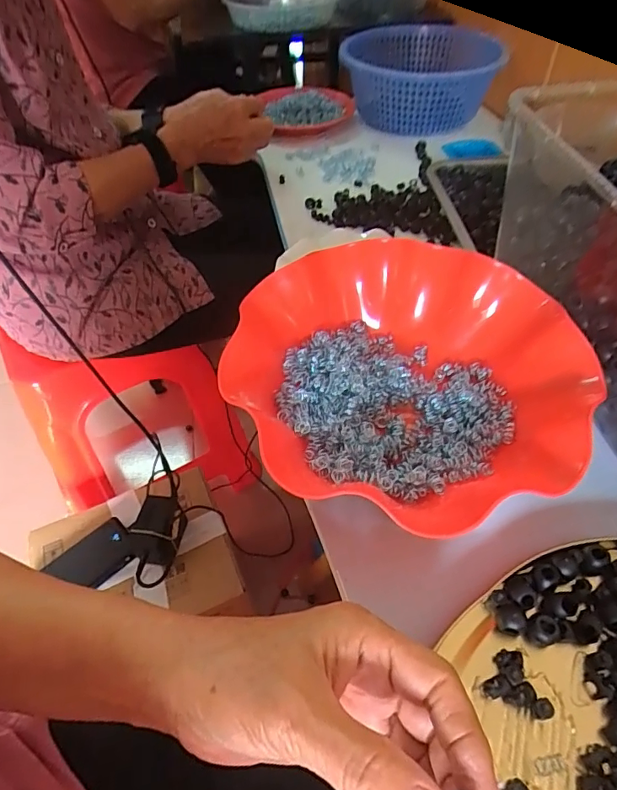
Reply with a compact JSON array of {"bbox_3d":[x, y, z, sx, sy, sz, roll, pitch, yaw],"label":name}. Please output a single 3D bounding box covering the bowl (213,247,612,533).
[{"bbox_3d":[0.065,-0.020,0.335,0.216,0.069,0.214,-1,49,1],"label":"bowl"}]

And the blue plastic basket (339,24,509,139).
[{"bbox_3d":[0.187,-0.578,0.873,0.244,0.108,0.312,0,49,2],"label":"blue plastic basket"}]

